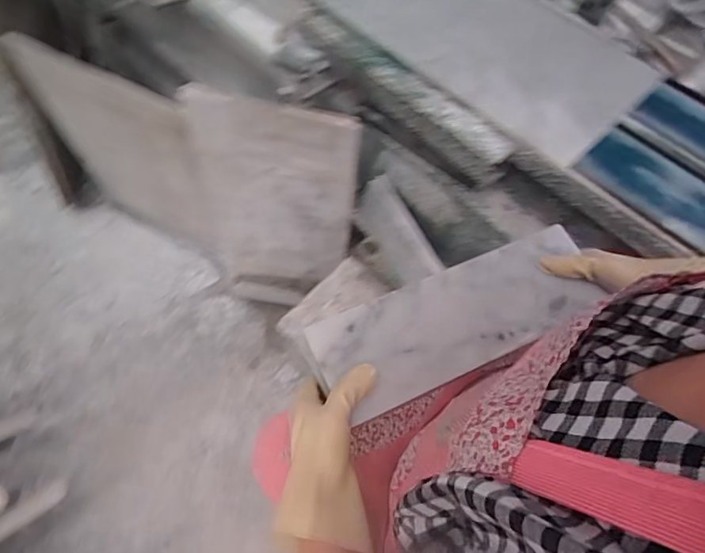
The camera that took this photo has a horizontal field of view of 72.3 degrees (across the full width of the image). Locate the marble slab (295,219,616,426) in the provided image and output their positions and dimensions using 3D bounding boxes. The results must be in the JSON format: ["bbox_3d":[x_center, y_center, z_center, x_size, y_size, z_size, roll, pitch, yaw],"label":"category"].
[{"bbox_3d":[0.106,0.039,0.470,0.287,0.014,0.100,-21,64,-15],"label":"marble slab"}]

